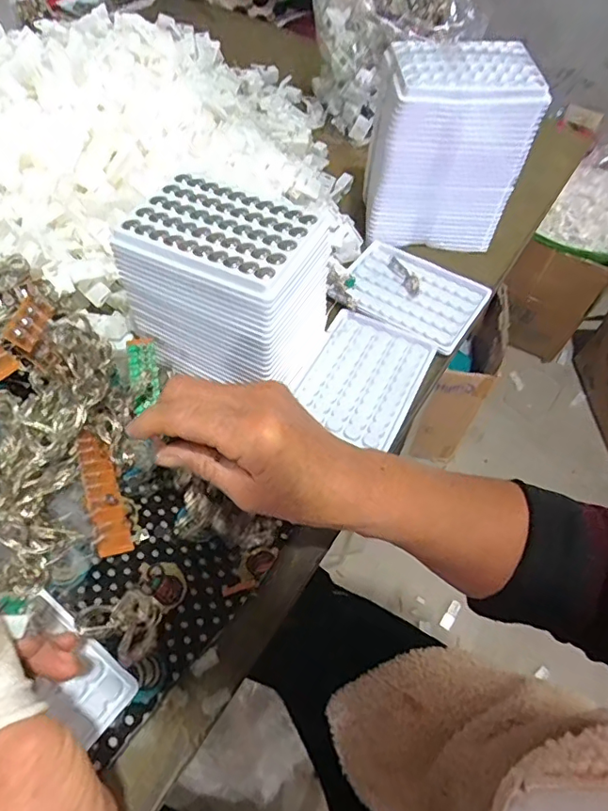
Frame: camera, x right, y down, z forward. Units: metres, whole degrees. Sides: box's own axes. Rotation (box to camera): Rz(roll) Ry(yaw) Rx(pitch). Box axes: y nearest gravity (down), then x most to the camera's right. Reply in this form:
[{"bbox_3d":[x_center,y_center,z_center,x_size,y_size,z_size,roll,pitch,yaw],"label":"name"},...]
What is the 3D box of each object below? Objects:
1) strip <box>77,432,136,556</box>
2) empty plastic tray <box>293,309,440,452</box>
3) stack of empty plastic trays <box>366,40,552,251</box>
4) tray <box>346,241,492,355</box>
[{"bbox_3d":[-0.141,0.058,0.368,0.024,0.005,0.093,-3,54,-38],"label":"strip"},{"bbox_3d":[0.051,-0.026,0.453,0.092,0.008,0.122,24,57,13],"label":"empty plastic tray"},{"bbox_3d":[0.136,-0.252,0.515,0.139,0.150,0.098,8,55,2],"label":"stack of empty plastic trays"},{"bbox_3d":[0.102,-0.109,0.508,0.130,0.012,0.093,31,59,17],"label":"tray"}]

